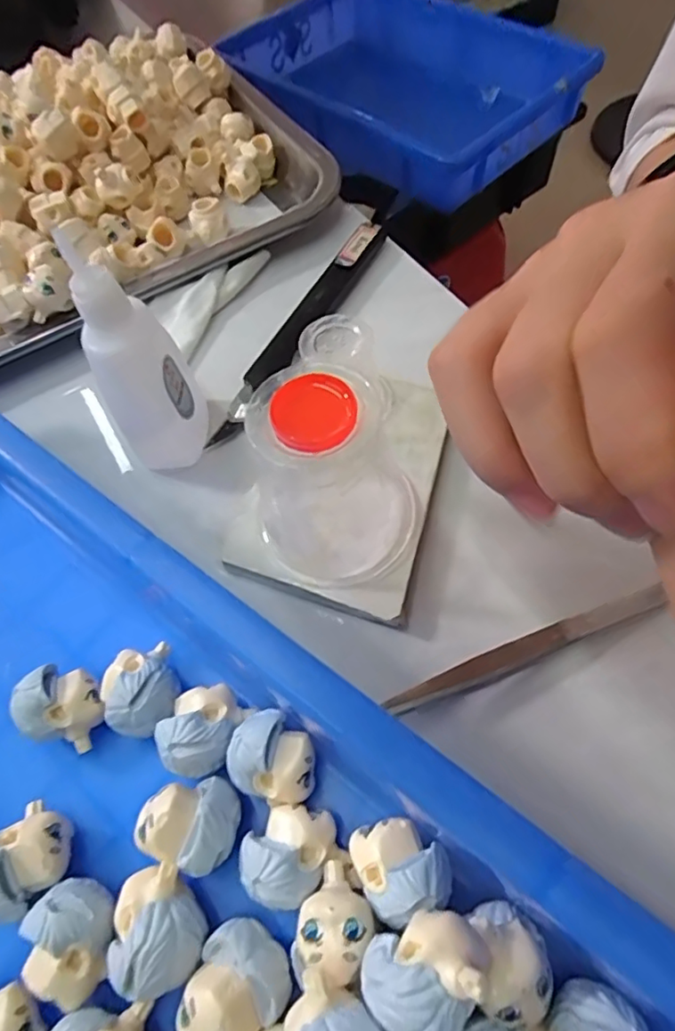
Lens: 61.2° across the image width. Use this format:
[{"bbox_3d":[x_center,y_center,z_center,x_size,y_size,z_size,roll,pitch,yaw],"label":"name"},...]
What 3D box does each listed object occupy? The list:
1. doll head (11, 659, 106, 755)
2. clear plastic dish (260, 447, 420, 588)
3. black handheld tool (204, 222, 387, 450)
[{"bbox_3d":[-0.088,0.062,0.186,0.024,0.025,0.022,-2,61,4],"label":"doll head"},{"bbox_3d":[0.001,0.000,0.218,0.057,0.006,0.056,-19,61,-5],"label":"clear plastic dish"},{"bbox_3d":[-0.017,-0.090,0.272,0.015,0.012,0.146,24,66,17],"label":"black handheld tool"}]

